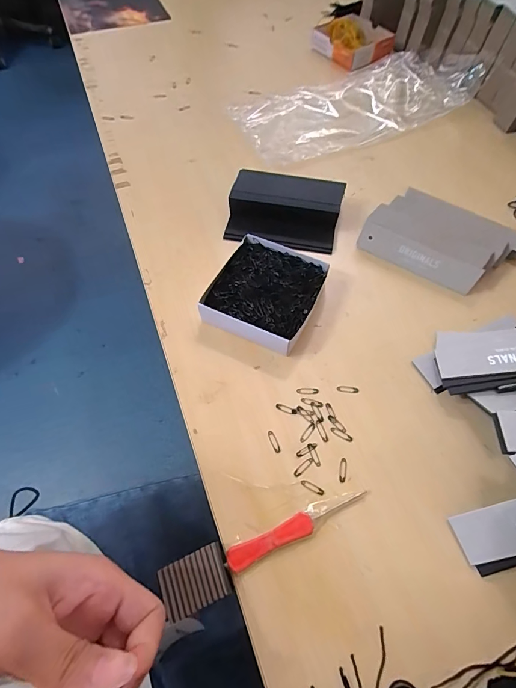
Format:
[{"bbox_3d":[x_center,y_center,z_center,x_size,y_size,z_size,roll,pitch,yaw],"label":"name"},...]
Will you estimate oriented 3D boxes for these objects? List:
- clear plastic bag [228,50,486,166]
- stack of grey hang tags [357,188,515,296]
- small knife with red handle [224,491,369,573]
[{"bbox_3d":[0.154,-0.369,0.534,0.370,0.028,0.163,-21,63,-11],"label":"clear plastic bag"},{"bbox_3d":[0.201,-0.117,0.388,0.166,0.040,0.097,29,65,15],"label":"stack of grey hang tags"},{"bbox_3d":[0.029,0.134,0.261,0.110,0.006,0.015,-22,63,-12],"label":"small knife with red handle"}]

